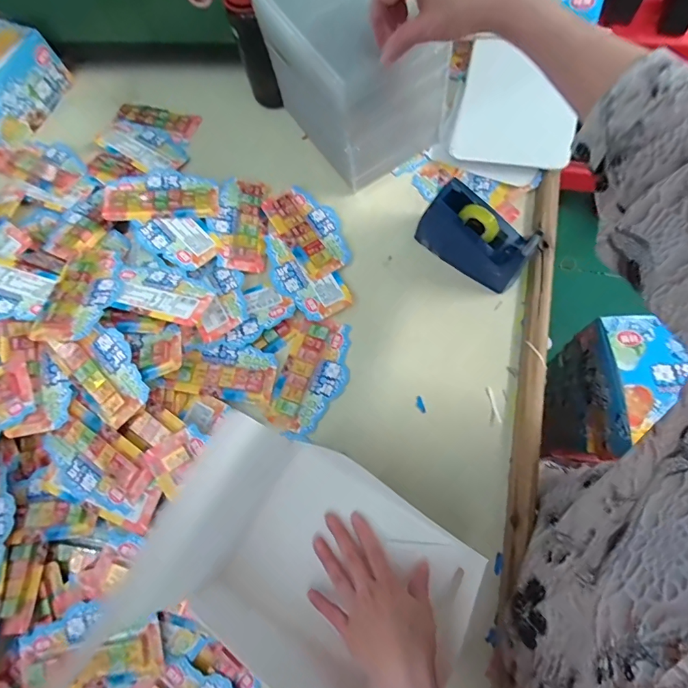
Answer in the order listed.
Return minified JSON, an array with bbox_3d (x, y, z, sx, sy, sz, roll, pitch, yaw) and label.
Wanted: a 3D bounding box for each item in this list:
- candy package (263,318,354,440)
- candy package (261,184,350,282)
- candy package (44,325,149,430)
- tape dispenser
[{"bbox_3d":[-0.038,0.040,0.518,0.078,0.013,0.146,20,73,4],"label":"candy package"},{"bbox_3d":[-0.046,-0.159,0.570,0.079,0.010,0.141,-35,77,-11],"label":"candy package"},{"bbox_3d":[-0.275,0.027,0.483,0.073,0.026,0.125,-43,79,-13],"label":"candy package"},{"bbox_3d":[0.160,-0.129,0.516,0.137,0.089,0.050,36,76,12],"label":"tape dispenser"}]

